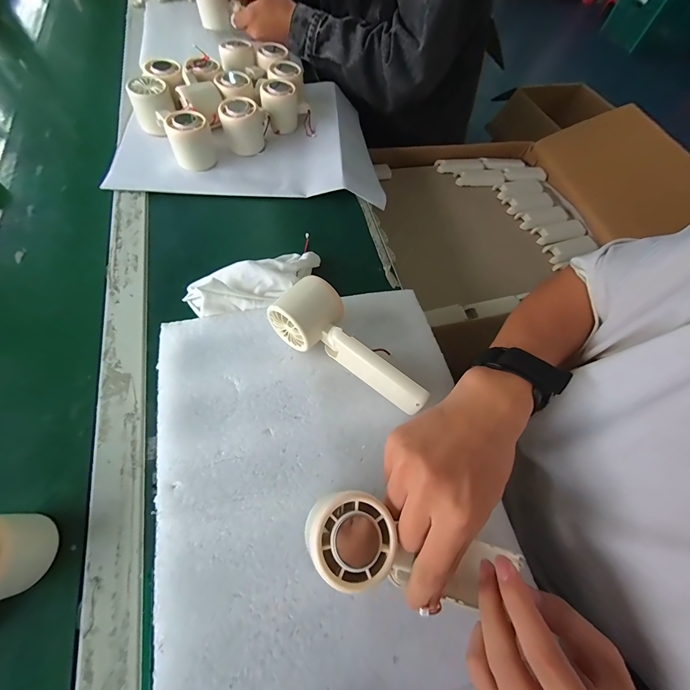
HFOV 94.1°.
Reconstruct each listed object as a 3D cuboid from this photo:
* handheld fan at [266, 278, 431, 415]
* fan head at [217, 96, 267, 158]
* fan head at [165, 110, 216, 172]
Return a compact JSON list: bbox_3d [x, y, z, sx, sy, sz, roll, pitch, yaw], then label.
[{"bbox_3d":[0.005,0.002,0.297,0.156,0.059,0.061,37,64,14],"label":"handheld fan"},{"bbox_3d":[-0.149,-0.321,0.472,0.062,0.057,0.054,-11,65,-10],"label":"fan head"},{"bbox_3d":[-0.212,-0.285,0.444,0.054,0.052,0.054,-11,65,-10],"label":"fan head"}]

